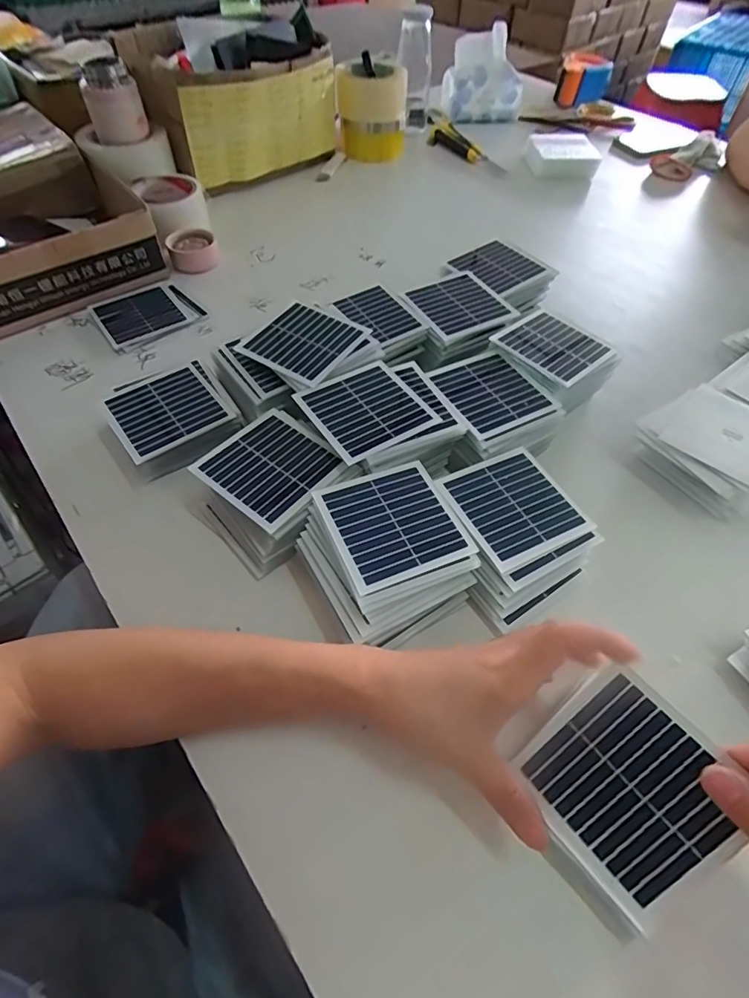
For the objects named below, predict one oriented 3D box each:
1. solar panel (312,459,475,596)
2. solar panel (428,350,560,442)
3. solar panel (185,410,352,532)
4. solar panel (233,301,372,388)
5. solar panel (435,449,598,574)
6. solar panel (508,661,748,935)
[{"bbox_3d":[0.014,0.015,0.353,0.087,0.006,0.090,-18,55,-17],"label":"solar panel"},{"bbox_3d":[0.099,-0.093,0.433,0.085,0.007,0.090,-25,58,-18],"label":"solar panel"},{"bbox_3d":[-0.080,-0.026,0.382,0.089,0.005,0.088,34,60,21],"label":"solar panel"},{"bbox_3d":[-0.063,-0.145,0.451,0.088,0.010,0.088,30,64,20],"label":"solar panel"},{"bbox_3d":[0.105,0.004,0.377,0.088,0.006,0.090,-23,57,-18],"label":"solar panel"},{"bbox_3d":[0.130,0.148,0.253,0.090,0.004,0.090,44,101,27],"label":"solar panel"}]

